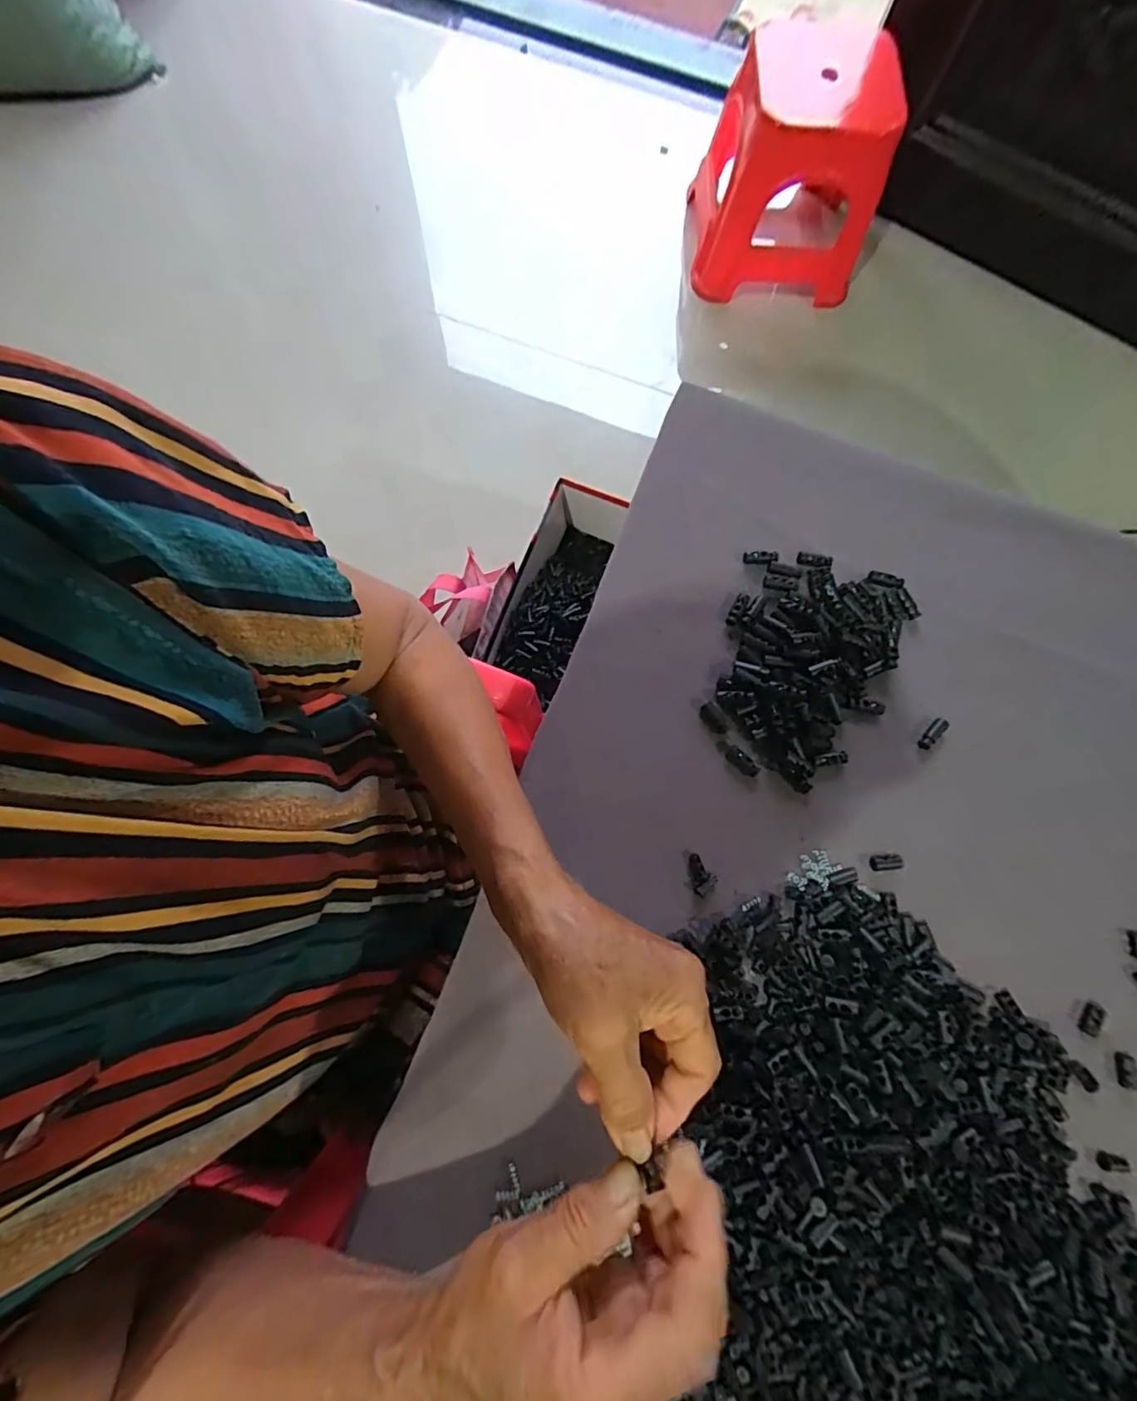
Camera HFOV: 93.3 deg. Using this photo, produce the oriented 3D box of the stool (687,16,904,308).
[{"bbox_3d":[0.404,-0.976,0.969,0.304,0.287,0.305,6,78,-1],"label":"stool"}]

